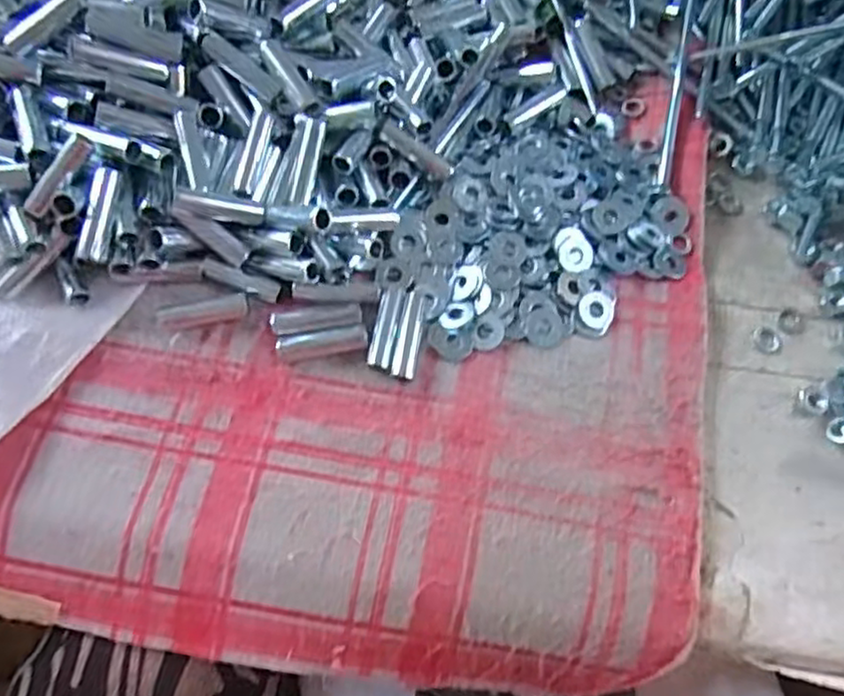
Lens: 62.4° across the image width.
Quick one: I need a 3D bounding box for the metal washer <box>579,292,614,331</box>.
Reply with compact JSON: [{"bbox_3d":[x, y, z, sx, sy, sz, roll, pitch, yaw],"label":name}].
[{"bbox_3d":[0.087,-0.020,0.345,0.017,0.004,0.020,28,68,10],"label":"metal washer"}]

